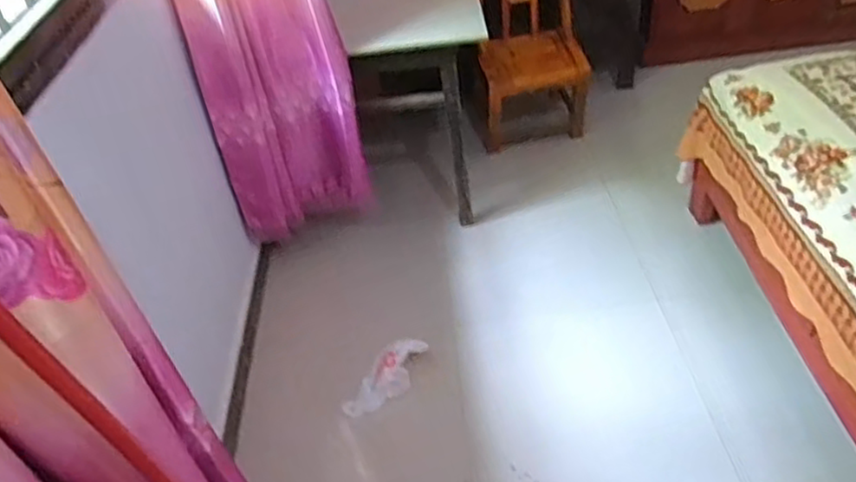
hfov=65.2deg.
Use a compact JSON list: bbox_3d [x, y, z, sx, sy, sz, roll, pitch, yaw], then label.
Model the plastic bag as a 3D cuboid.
[{"bbox_3d":[-0.108,0.358,1.756,0.099,0.072,0.273,29,67,34],"label":"plastic bag"}]

